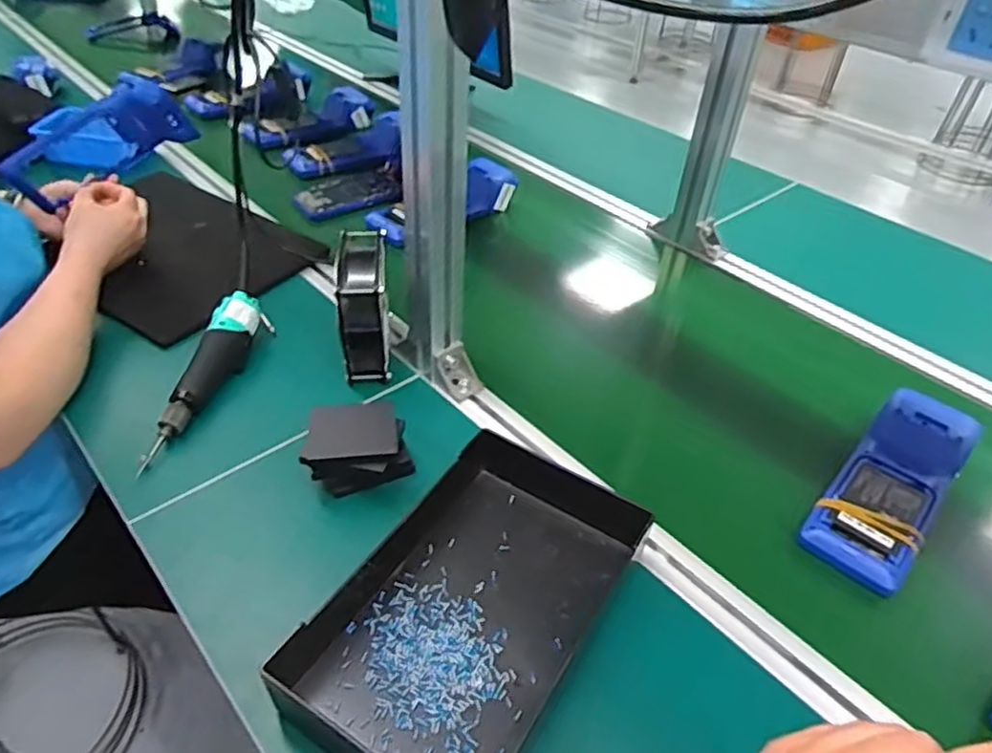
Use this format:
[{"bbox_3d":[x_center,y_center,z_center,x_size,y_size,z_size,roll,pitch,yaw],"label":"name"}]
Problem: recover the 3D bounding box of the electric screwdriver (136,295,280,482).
[{"bbox_3d":[-0.279,-0.004,0.659,0.041,0.058,0.222,9,42,6],"label":"electric screwdriver"}]

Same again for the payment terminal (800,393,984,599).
[{"bbox_3d":[0.357,0.093,0.605,0.088,0.048,0.214,32,49,28],"label":"payment terminal"}]

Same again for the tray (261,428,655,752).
[{"bbox_3d":[-0.013,0.157,0.496,0.172,0.046,0.283,25,46,22],"label":"tray"}]

